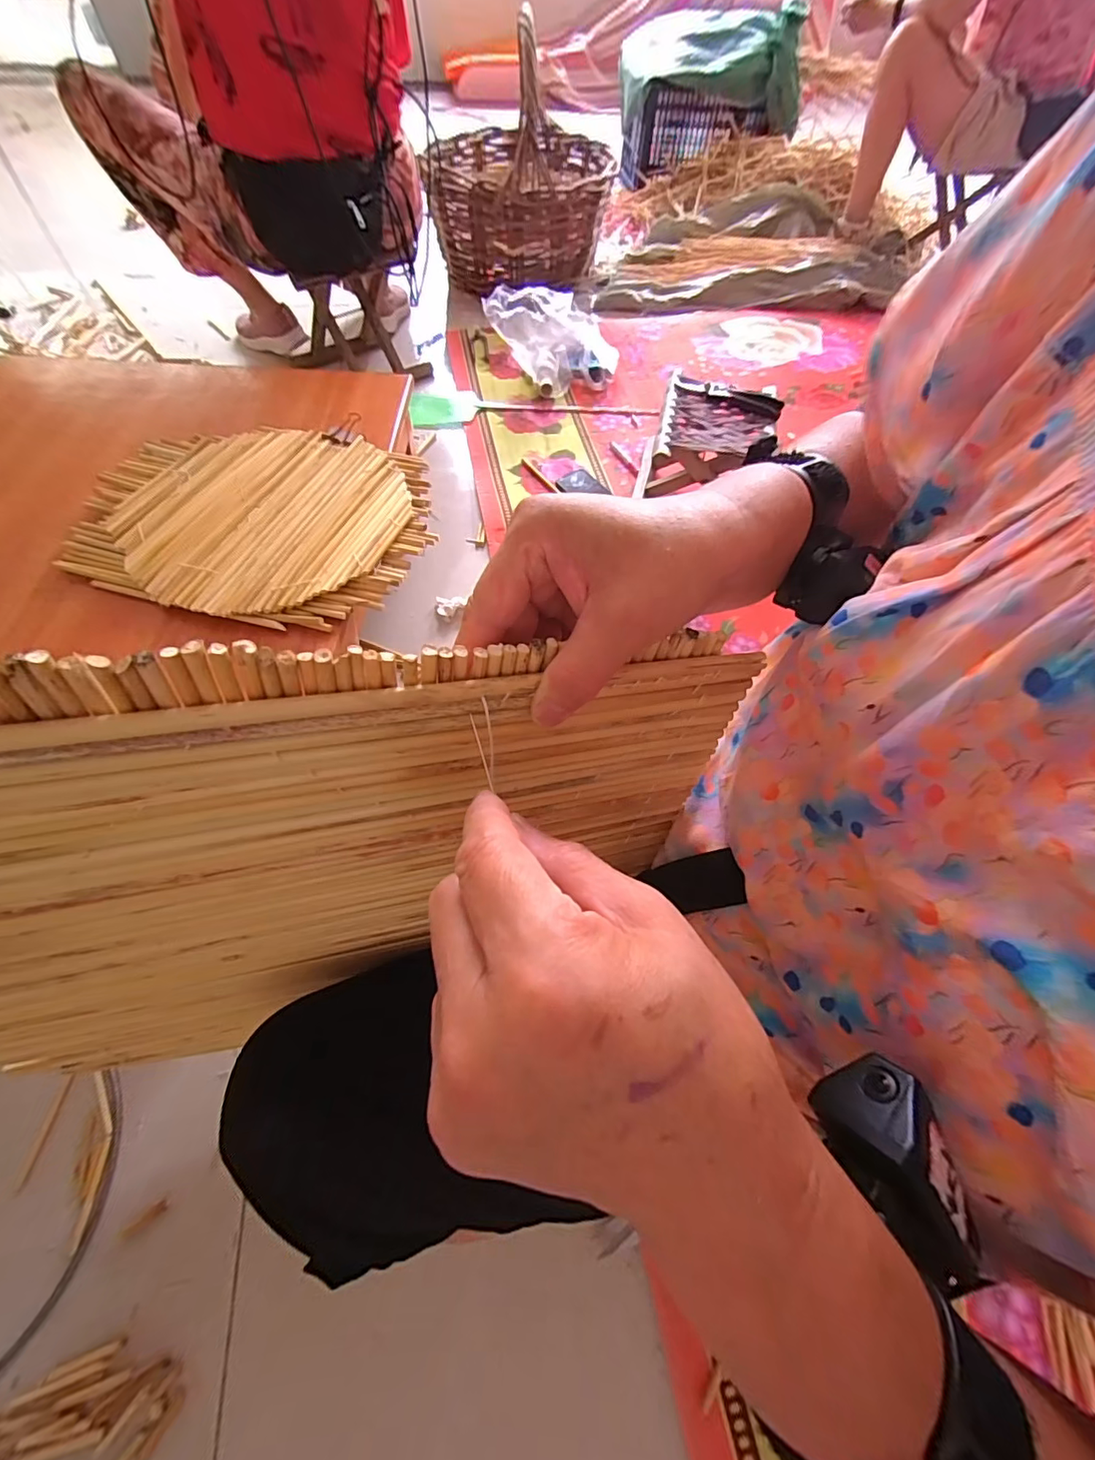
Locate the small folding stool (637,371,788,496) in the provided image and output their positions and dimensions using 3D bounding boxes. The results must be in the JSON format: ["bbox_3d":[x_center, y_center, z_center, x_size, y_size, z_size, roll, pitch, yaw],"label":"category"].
[{"bbox_3d":[0.309,-0.552,1.000,0.230,0.165,0.254,14,62,6],"label":"small folding stool"}]

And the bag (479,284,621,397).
[{"bbox_3d":[0.020,-0.908,1.174,0.312,0.180,0.118,-4,63,-4],"label":"bag"}]

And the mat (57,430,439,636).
[{"bbox_3d":[-0.368,-0.281,0.648,0.408,0.027,0.329,7,63,2],"label":"mat"}]

